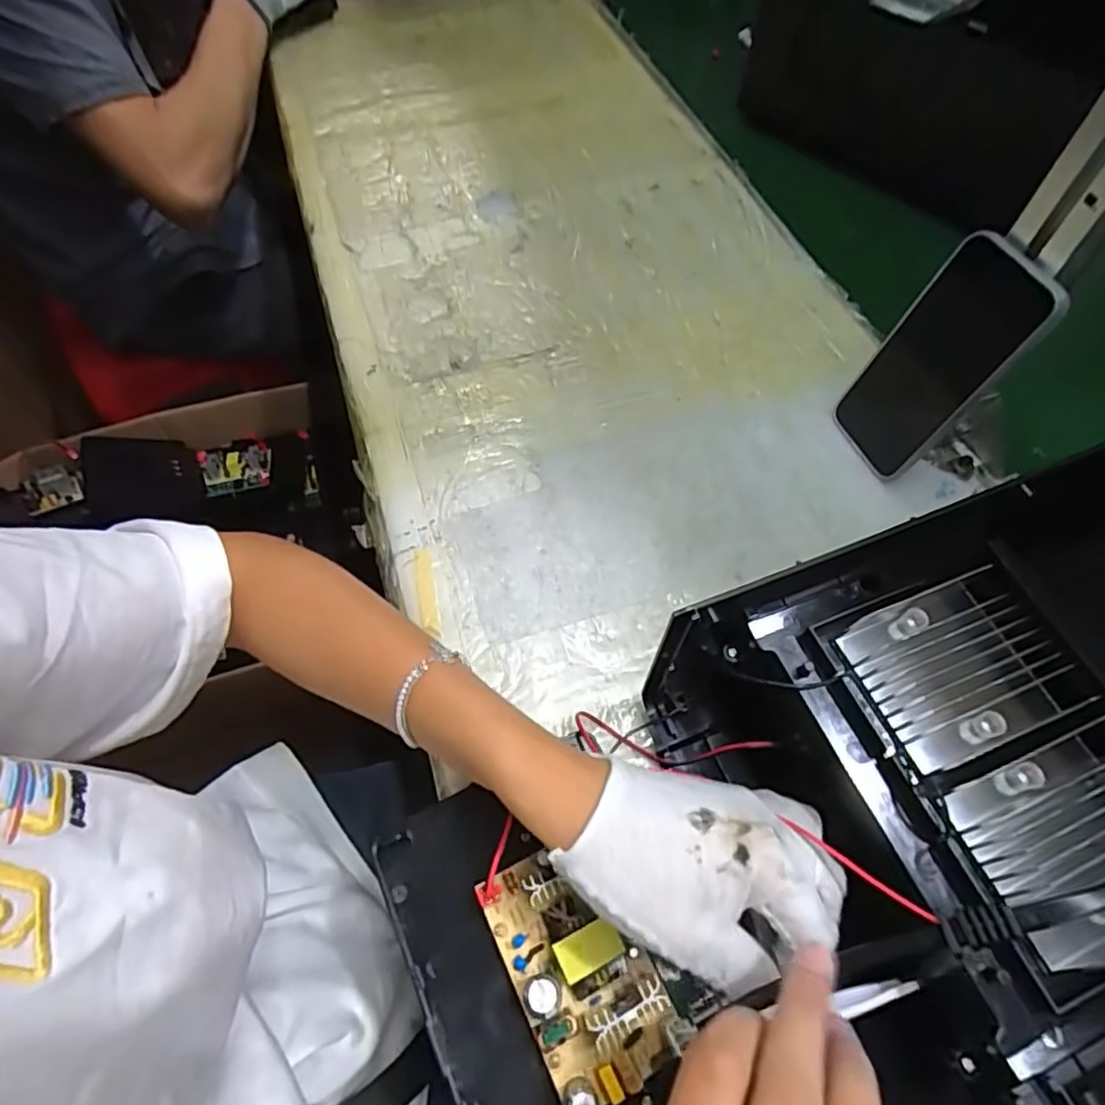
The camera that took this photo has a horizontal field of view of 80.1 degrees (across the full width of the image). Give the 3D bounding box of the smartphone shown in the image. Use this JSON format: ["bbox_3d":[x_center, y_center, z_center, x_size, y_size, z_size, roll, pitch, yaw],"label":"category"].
[{"bbox_3d":[0.238,-0.119,0.415,0.011,0.144,0.073,-5,56,-25],"label":"smartphone"}]

